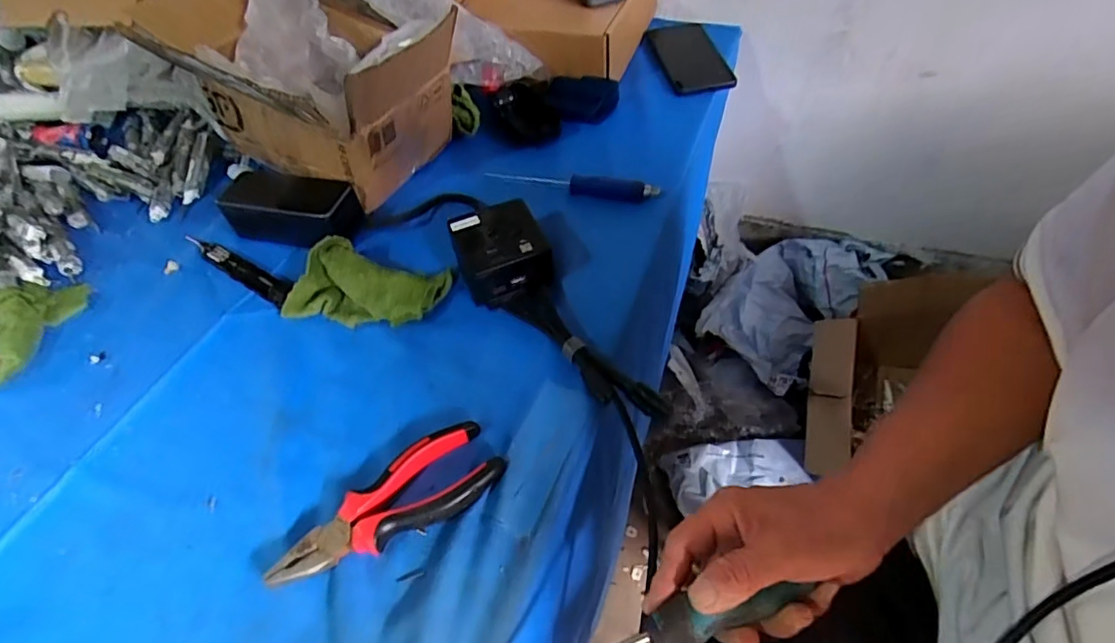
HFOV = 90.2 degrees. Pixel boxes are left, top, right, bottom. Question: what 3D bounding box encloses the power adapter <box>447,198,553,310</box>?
[{"bbox_3d":[-0.051,-0.061,0.494,0.075,0.046,0.080,-21,52,-11],"label":"power adapter"}]

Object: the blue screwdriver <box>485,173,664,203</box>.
[{"bbox_3d":[0.014,-0.143,0.570,0.178,0.017,0.017,9,52,13],"label":"blue screwdriver"}]

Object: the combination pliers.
[{"bbox_3d":[-0.111,0.127,0.371,0.154,0.018,0.056,-31,54,-19],"label":"combination pliers"}]

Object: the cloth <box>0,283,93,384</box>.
[{"bbox_3d":[-0.497,-0.002,0.507,0.076,0.027,0.109,10,52,14],"label":"cloth"}]

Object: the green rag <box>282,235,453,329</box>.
[{"bbox_3d":[-0.172,-0.035,0.499,0.135,0.029,0.073,8,52,12],"label":"green rag"}]

